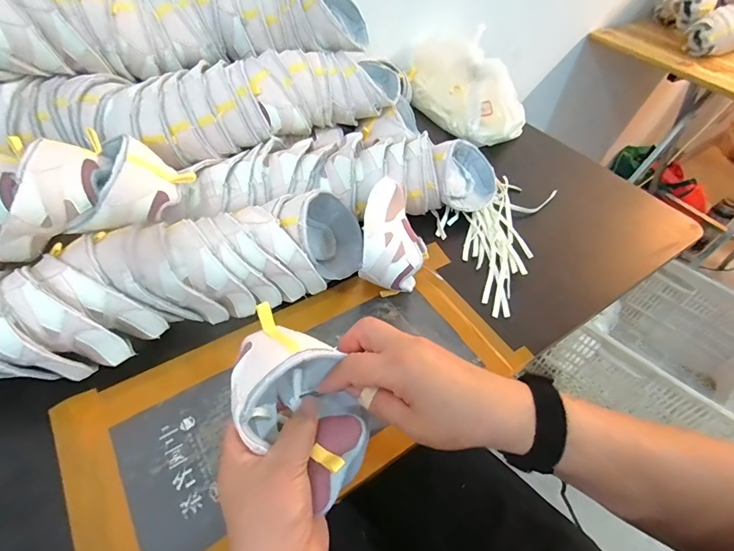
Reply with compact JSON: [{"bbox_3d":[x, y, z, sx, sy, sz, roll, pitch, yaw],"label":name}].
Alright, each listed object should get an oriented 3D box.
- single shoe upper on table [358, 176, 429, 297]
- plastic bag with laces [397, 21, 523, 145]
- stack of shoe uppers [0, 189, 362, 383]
[{"bbox_3d":[0.032,-0.035,0.474,0.078,0.116,0.091,6,49,2],"label":"single shoe upper on table"},{"bbox_3d":[0.177,-0.371,0.776,0.130,0.106,0.294,-17,52,-17],"label":"plastic bag with laces"},{"bbox_3d":[-0.229,0.013,0.414,0.500,0.093,0.106,-21,53,-20],"label":"stack of shoe uppers"}]

